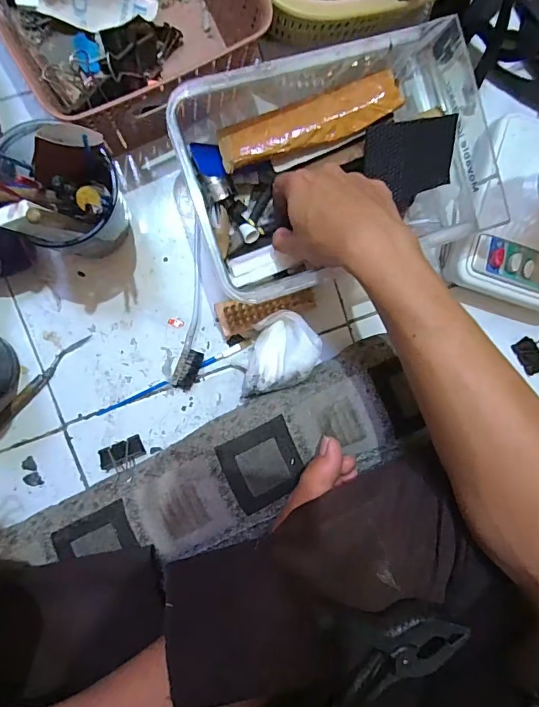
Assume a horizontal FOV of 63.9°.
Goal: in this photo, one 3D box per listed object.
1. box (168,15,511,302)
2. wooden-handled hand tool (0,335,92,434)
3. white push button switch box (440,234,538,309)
[{"bbox_3d":[0.068,-0.171,0.391,0.284,0.098,0.186,-15,95,-9],"label":"box"},{"bbox_3d":[-0.226,0.038,0.406,0.012,0.008,0.147,42,86,-9],"label":"wooden-handled hand tool"},{"bbox_3d":[0.248,-0.080,0.449,0.134,0.055,0.054,15,90,-10],"label":"white push button switch box"}]

